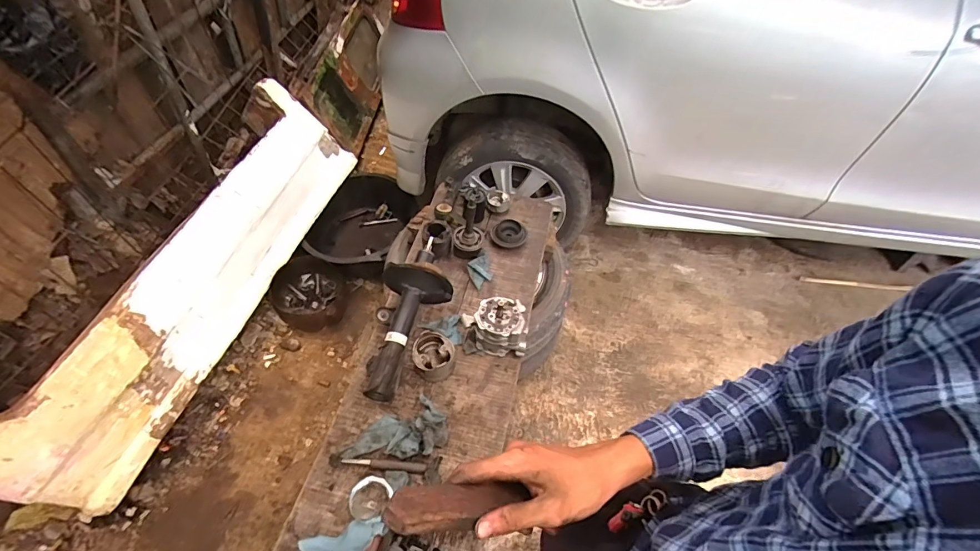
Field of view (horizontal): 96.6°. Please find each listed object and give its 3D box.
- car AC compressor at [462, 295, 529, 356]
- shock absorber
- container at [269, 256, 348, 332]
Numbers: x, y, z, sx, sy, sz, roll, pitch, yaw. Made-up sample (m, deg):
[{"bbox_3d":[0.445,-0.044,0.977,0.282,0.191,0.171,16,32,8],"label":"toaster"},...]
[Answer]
[{"bbox_3d":[0.012,0.109,0.975,0.140,0.103,0.100,4,52,3],"label":"car AC compressor"},{"bbox_3d":[-0.170,0.069,0.959,0.154,0.149,0.385,4,52,3],"label":"shock absorber"},{"bbox_3d":[-0.639,0.077,1.565,0.237,0.147,0.250,0,52,0],"label":"container"}]

